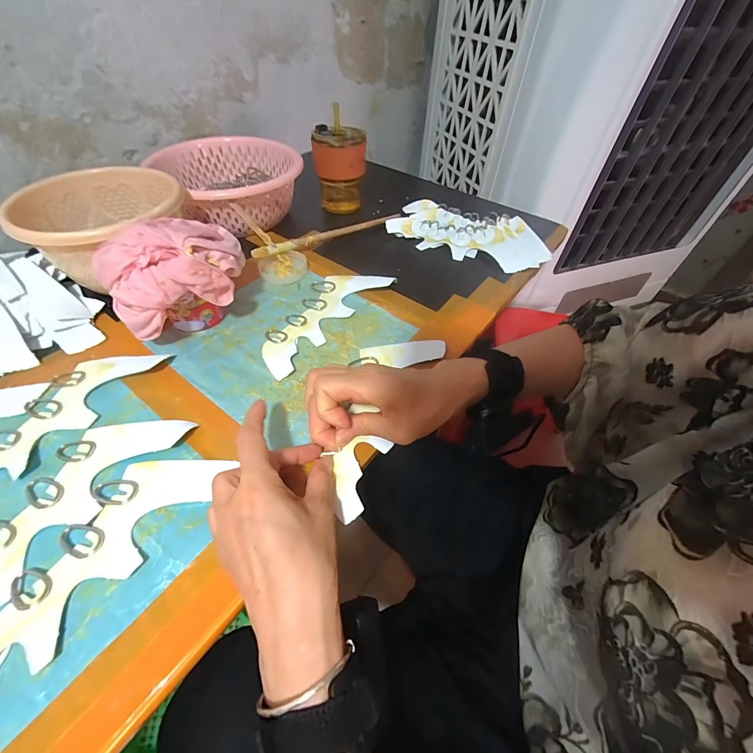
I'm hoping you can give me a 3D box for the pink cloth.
[{"bbox_3d":[-0.206,-0.116,0.349,0.137,0.072,0.095,-30,58,-24],"label":"pink cloth"}]

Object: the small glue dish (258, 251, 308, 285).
[{"bbox_3d":[-0.131,-0.153,0.474,0.066,0.014,0.060,2,52,-2],"label":"small glue dish"}]

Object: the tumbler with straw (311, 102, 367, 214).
[{"bbox_3d":[-0.060,-0.351,0.562,0.083,0.134,0.076,0,52,-3],"label":"tumbler with straw"}]

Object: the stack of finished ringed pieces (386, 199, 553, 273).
[{"bbox_3d":[0.149,-0.232,0.542,0.239,0.030,0.113,21,54,13],"label":"stack of finished ringed pieces"}]

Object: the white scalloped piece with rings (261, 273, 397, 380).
[{"bbox_3d":[-0.070,-0.081,0.421,0.077,0.010,0.205,30,56,19],"label":"white scalloped piece with rings"}]

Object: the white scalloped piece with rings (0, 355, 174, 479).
[{"bbox_3d":[-0.306,0.042,0.311,0.076,0.004,0.209,21,53,13],"label":"white scalloped piece with rings"}]

